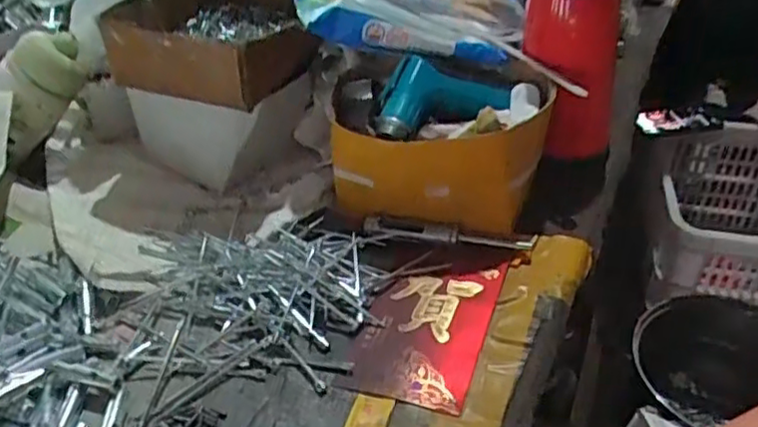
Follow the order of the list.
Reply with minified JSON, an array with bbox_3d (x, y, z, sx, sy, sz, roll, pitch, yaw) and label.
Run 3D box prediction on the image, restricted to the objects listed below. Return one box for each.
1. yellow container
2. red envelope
[{"bbox_3d":[0.051,-0.055,0.568,0.185,0.093,0.124,2,37,9],"label":"yellow container"},{"bbox_3d":[0.033,0.075,0.468,0.087,0.007,0.133,11,40,17],"label":"red envelope"}]

